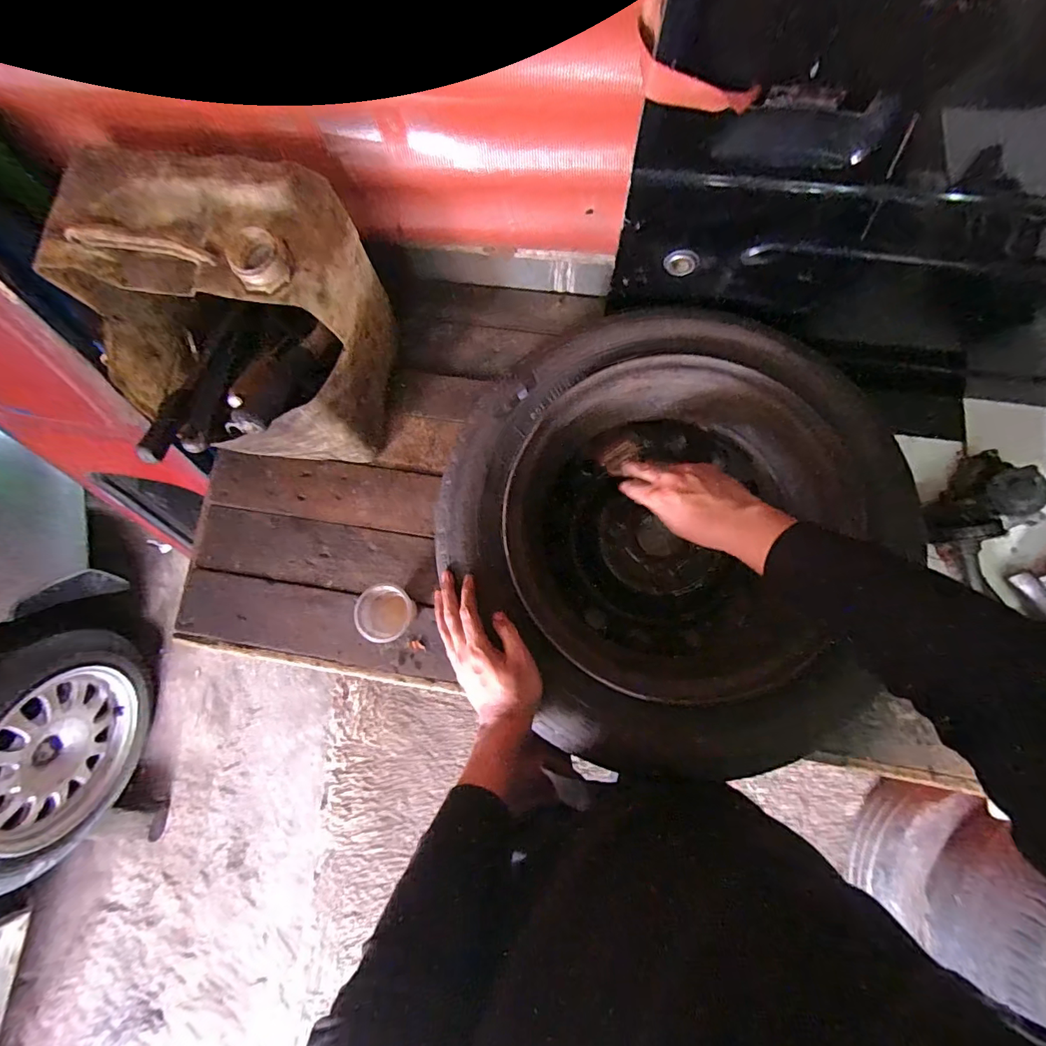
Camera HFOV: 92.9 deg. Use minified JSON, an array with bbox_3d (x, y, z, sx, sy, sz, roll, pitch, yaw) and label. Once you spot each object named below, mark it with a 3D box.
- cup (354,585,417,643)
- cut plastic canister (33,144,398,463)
[{"bbox_3d":[-0.178,0.122,0.659,0.066,0.092,0.067,0,76,1],"label":"cup"},{"bbox_3d":[-0.350,-0.229,0.620,0.305,0.273,0.250,3,76,2],"label":"cut plastic canister"}]

